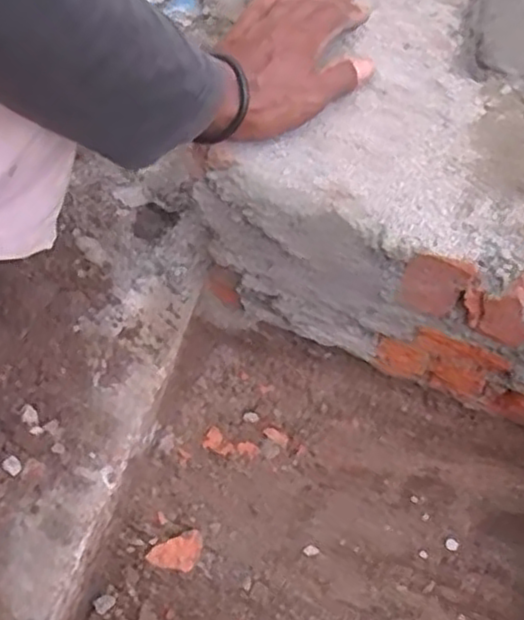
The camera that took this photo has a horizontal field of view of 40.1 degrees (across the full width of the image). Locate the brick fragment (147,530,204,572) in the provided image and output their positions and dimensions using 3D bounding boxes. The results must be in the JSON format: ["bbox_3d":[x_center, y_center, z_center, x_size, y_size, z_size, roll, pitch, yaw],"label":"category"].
[{"bbox_3d":[-0.079,0.229,0.667,0.052,0.011,0.031,-21,66,-8],"label":"brick fragment"}]

